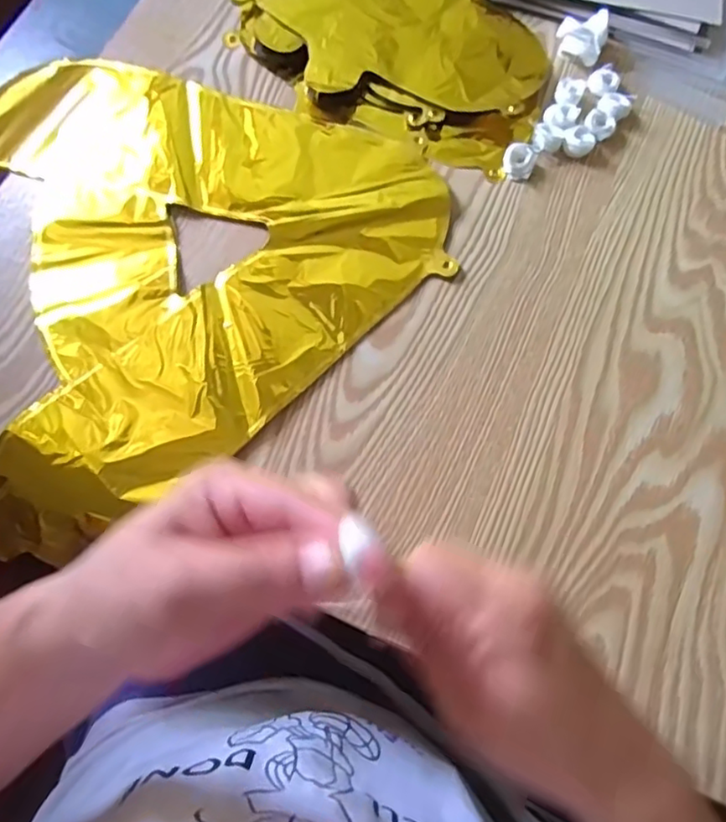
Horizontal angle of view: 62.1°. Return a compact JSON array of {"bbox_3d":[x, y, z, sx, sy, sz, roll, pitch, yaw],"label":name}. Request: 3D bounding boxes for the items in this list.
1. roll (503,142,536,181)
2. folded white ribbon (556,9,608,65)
[{"bbox_3d":[0.111,-0.177,0.429,0.021,0.013,0.022,0,72,0],"label":"roll"},{"bbox_3d":[0.165,-0.283,0.455,0.033,0.021,0.034,11,73,4],"label":"folded white ribbon"}]

